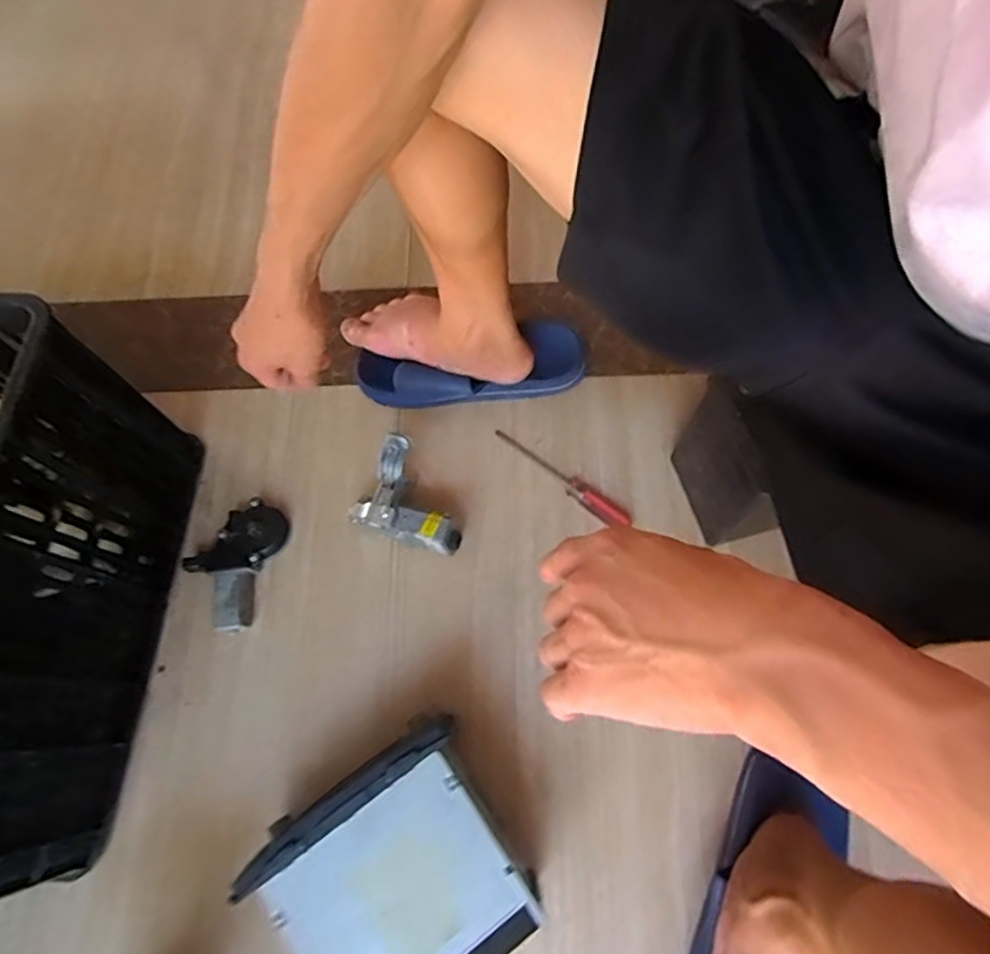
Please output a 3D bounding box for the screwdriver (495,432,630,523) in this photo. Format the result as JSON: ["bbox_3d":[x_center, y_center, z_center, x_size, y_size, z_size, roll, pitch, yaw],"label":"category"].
[{"bbox_3d":[0.077,-0.002,0.733,0.193,0.025,0.025,39,77,15],"label":"screwdriver"}]

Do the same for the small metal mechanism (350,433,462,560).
[{"bbox_3d":[-0.087,0.033,0.695,0.121,0.083,0.102,27,74,12],"label":"small metal mechanism"}]

